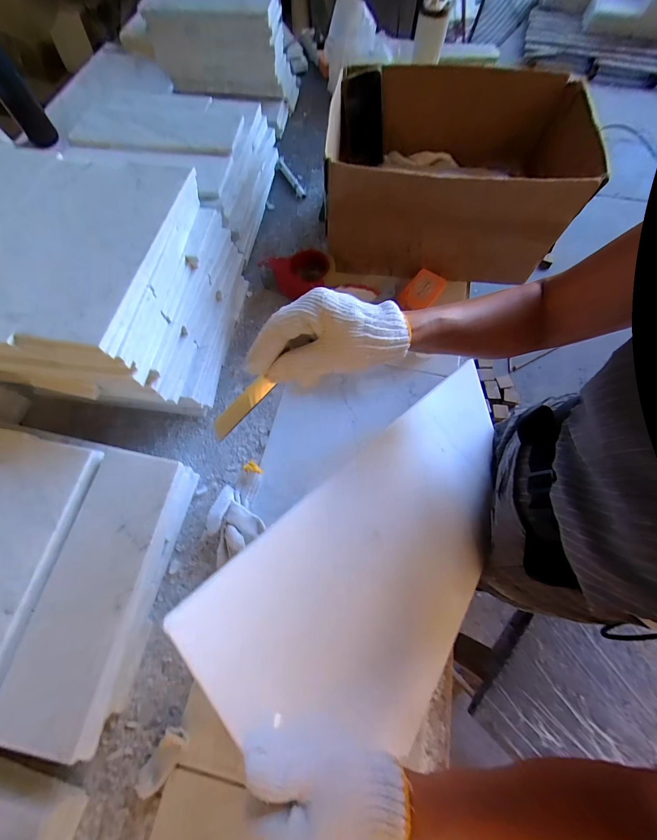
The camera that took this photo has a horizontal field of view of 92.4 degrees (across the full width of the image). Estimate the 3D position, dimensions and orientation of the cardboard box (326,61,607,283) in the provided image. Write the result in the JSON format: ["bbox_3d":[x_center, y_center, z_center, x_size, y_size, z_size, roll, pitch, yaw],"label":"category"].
[{"bbox_3d":[0.208,-0.460,0.575,0.404,0.169,0.316,2,71,1],"label":"cardboard box"}]

